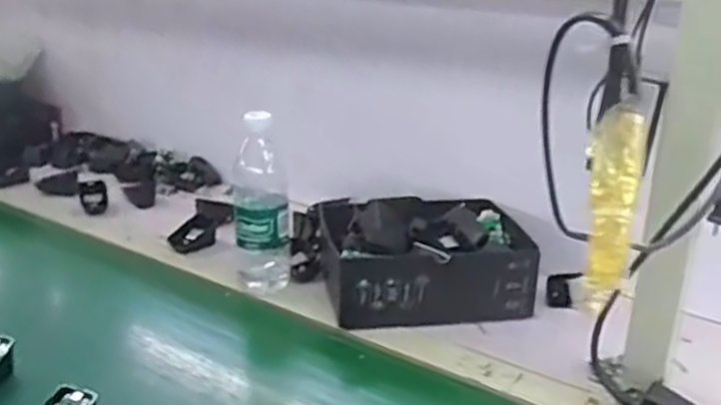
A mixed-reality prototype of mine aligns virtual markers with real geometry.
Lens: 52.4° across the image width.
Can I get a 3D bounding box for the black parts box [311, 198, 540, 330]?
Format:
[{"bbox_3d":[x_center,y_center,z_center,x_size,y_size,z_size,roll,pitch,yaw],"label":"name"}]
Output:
[{"bbox_3d":[0.082,0.072,0.923,0.241,0.093,0.175,-3,22,-12],"label":"black parts box"}]

